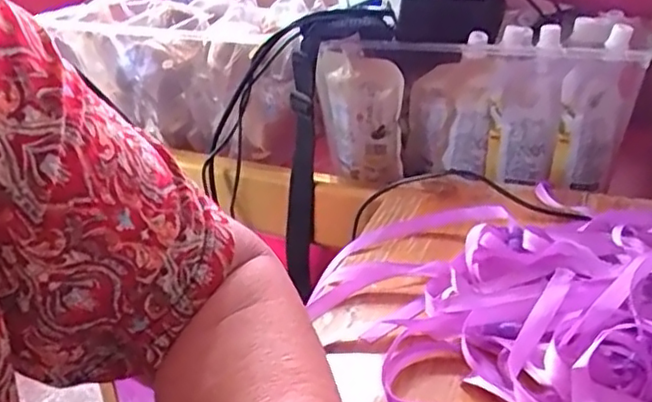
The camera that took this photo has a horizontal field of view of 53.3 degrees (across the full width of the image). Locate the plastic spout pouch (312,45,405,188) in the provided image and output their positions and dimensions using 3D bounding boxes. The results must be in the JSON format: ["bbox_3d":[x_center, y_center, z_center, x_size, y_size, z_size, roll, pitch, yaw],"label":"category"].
[{"bbox_3d":[0.028,-0.076,0.608,0.087,0.132,0.013,15,39,25],"label":"plastic spout pouch"}]

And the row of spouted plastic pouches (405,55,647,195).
[{"bbox_3d":[0.161,-0.069,0.564,0.186,0.122,0.041,7,28,17],"label":"row of spouted plastic pouches"}]

